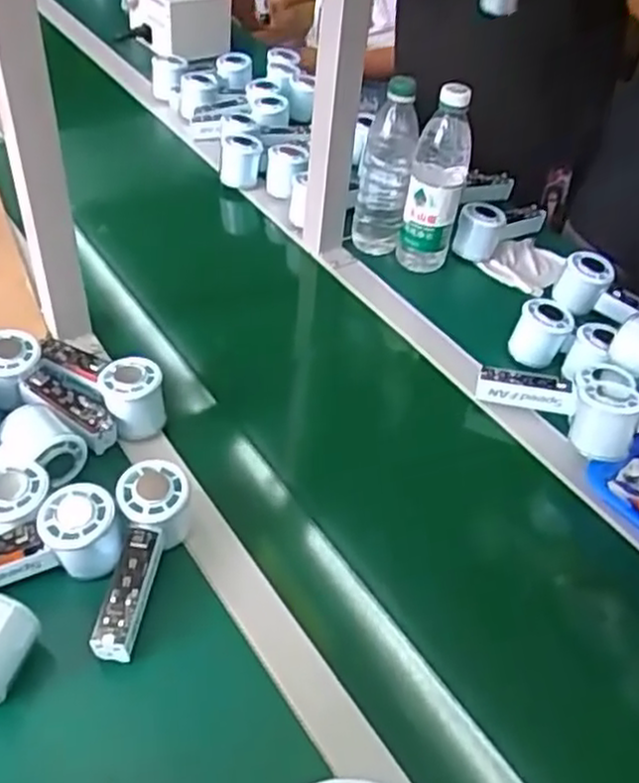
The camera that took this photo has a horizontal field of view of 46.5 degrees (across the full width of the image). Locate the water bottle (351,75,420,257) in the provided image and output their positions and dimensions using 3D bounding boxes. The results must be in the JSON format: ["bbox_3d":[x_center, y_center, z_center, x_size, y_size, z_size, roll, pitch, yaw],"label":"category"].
[{"bbox_3d":[0.082,-0.277,0.919,0.063,0.211,0.073,9,44,3],"label":"water bottle"}]

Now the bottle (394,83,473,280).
[{"bbox_3d":[0.138,-0.242,0.893,0.069,0.217,0.056,12,45,6],"label":"bottle"}]

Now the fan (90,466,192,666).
[{"bbox_3d":[-0.141,0.135,0.591,0.053,0.053,0.152,8,59,1],"label":"fan"}]

